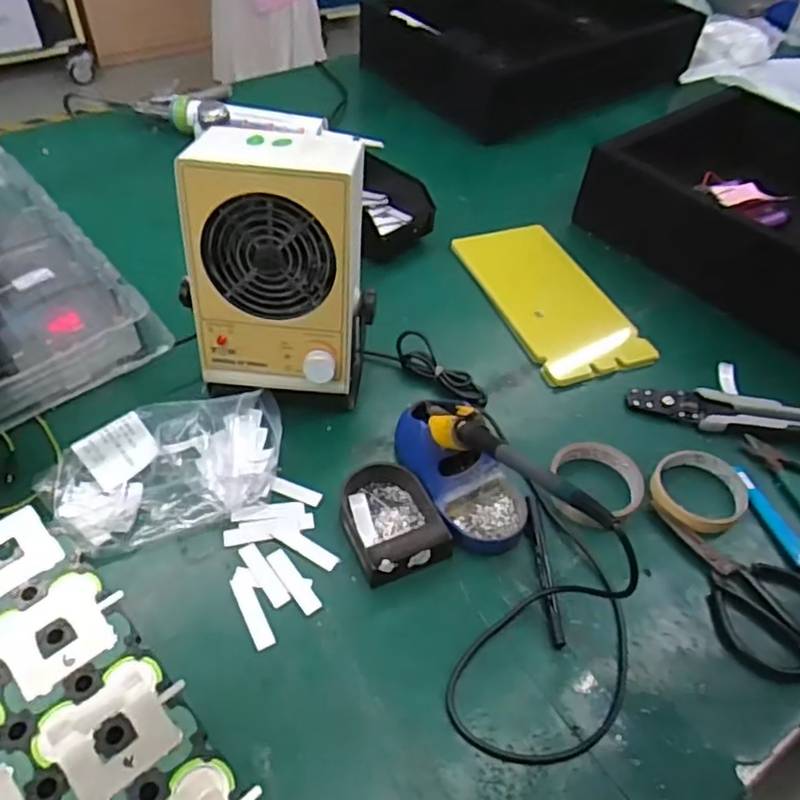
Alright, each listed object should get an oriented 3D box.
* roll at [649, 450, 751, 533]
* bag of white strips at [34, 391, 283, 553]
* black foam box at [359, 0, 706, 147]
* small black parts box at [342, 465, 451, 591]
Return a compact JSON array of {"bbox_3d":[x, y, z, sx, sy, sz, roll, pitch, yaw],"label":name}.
[{"bbox_3d":[0.287,0.082,0.620,0.083,0.027,0.089,2,48,-2],"label":"roll"},{"bbox_3d":[-0.209,0.057,0.590,0.214,0.049,0.115,-17,52,-18],"label":"bag of white strips"},{"bbox_3d":[0.249,-0.658,1.215,0.554,0.132,0.402,-23,54,-22],"label":"black foam box"},{"bbox_3d":[-0.010,0.103,0.575,0.078,0.035,0.107,-19,52,-20],"label":"small black parts box"}]

